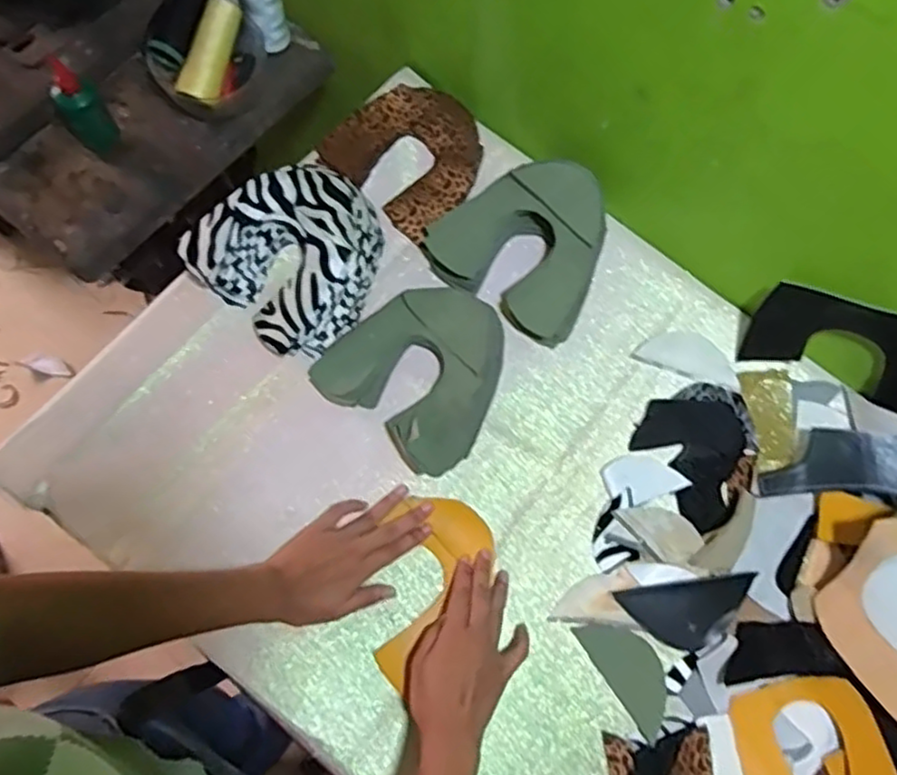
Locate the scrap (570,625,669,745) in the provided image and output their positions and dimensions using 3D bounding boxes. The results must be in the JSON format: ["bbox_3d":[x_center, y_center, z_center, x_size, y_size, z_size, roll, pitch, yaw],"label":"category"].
[{"bbox_3d":[0.169,0.260,0.647,0.051,0.006,0.108,-34,78,-6],"label":"scrap"}]

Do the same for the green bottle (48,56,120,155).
[{"bbox_3d":[-0.387,-0.294,0.742,0.047,0.093,0.047,-38,78,-13],"label":"green bottle"}]

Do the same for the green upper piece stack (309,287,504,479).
[{"bbox_3d":[-0.024,-0.022,0.702,0.164,0.036,0.166,38,74,8],"label":"green upper piece stack"}]

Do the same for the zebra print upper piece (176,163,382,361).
[{"bbox_3d":[-0.151,-0.139,0.710,0.171,0.070,0.179,43,75,10],"label":"zebra print upper piece"}]

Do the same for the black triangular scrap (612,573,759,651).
[{"bbox_3d":[0.223,0.209,0.646,0.122,0.016,0.058,-6,73,-5],"label":"black triangular scrap"}]

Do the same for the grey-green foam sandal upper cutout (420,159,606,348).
[{"bbox_3d":[0.081,-0.156,0.737,0.179,0.065,0.163,33,74,7],"label":"grey-green foam sandal upper cutout"}]

